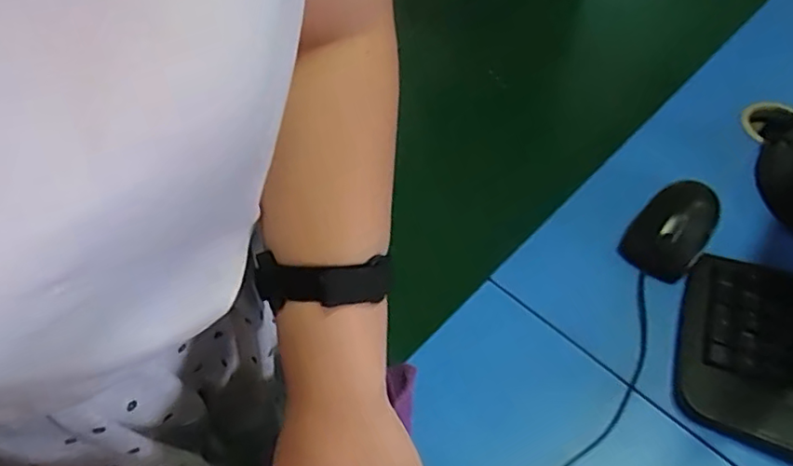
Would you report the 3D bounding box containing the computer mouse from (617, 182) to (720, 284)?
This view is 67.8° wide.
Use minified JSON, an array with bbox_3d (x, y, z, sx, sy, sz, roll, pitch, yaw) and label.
[{"bbox_3d":[0.250,-0.005,0.534,0.062,0.033,0.104,33,62,23],"label":"computer mouse"}]

